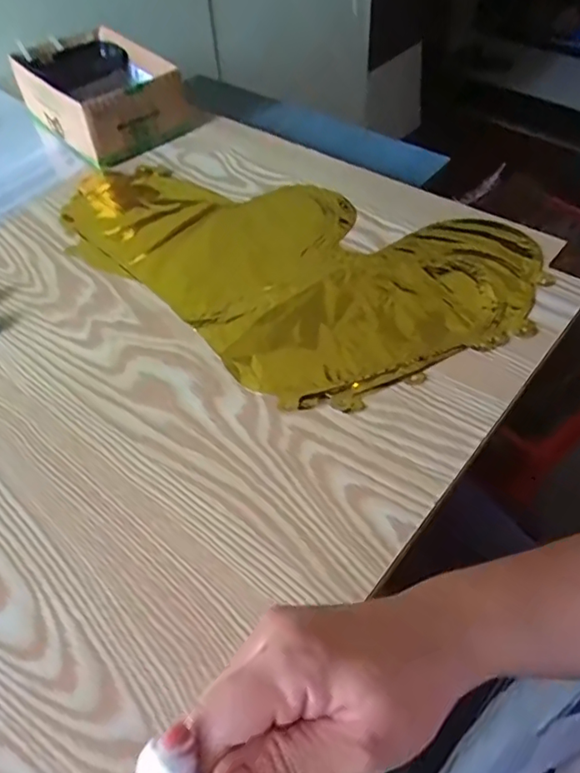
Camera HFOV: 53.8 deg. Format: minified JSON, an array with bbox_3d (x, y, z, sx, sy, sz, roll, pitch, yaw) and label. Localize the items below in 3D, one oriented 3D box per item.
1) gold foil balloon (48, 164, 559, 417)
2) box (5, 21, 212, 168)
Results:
[{"bbox_3d":[-0.028,-0.108,0.500,0.446,0.011,0.243,18,55,18],"label":"gold foil balloon"},{"bbox_3d":[-0.220,-0.344,0.672,0.140,0.069,0.217,-37,57,-23],"label":"box"}]

